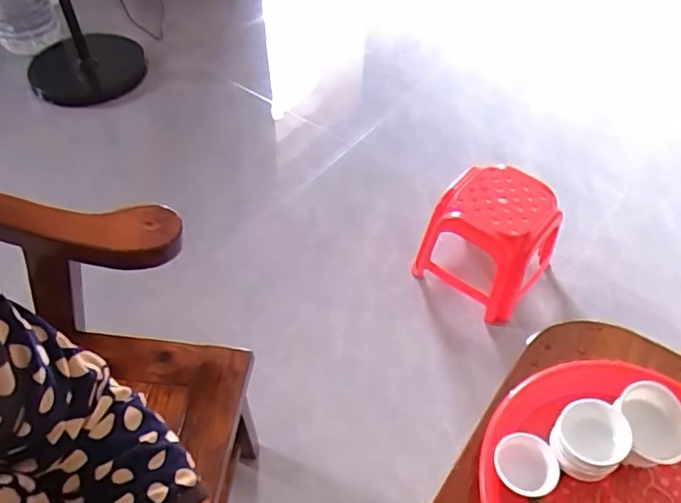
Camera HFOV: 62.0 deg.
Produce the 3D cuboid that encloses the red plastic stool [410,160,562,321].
[{"bbox_3d":[0.398,-0.036,1.485,0.279,0.265,0.287,34,58,24],"label":"red plastic stool"}]

